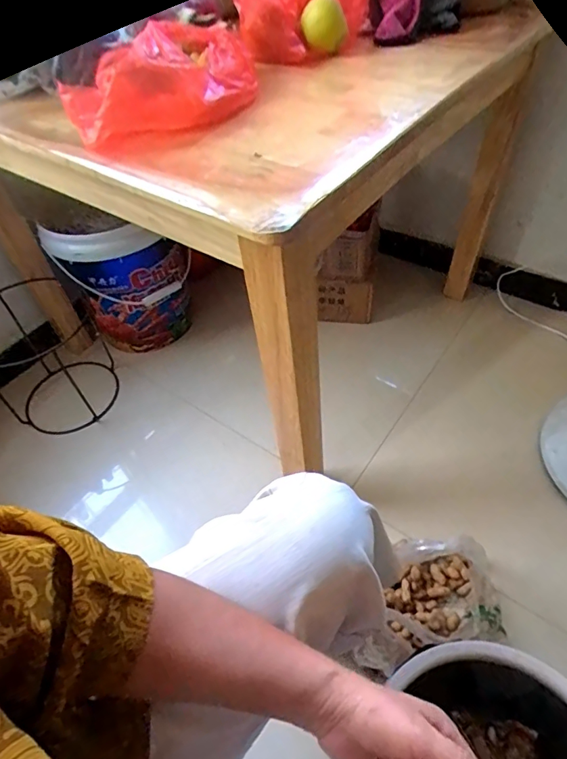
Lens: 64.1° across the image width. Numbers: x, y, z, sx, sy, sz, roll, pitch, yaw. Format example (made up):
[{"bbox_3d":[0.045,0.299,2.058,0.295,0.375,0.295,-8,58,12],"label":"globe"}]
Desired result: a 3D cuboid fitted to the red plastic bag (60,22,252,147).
[{"bbox_3d":[-0.131,-0.377,0.580,0.145,0.099,0.247,14,53,16],"label":"red plastic bag"}]

